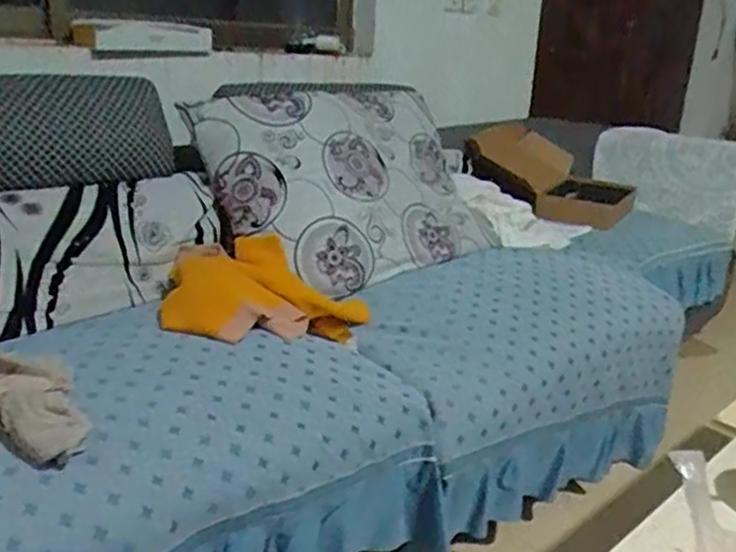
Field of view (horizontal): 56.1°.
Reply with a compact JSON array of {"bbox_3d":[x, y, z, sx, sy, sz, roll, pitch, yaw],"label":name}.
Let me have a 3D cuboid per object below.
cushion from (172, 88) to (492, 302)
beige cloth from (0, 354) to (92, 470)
[{"bbox_3d":[-0.016,-0.250,1.724,0.721,0.540,0.136,-18,-5,-42],"label":"cushion"},{"bbox_3d":[-0.500,0.169,1.025,0.323,0.068,0.162,16,23,33],"label":"beige cloth"}]

